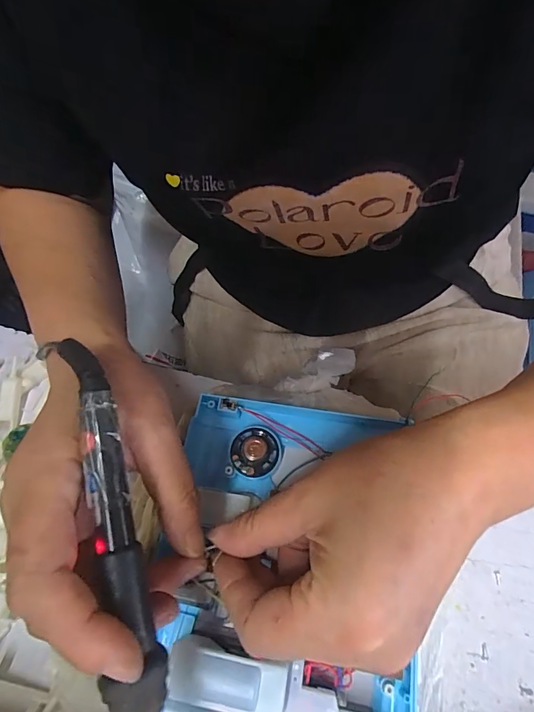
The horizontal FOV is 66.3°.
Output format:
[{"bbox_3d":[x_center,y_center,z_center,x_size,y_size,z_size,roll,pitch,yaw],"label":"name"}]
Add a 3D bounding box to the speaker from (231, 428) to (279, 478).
[{"bbox_3d":[-0.007,0.056,0.240,0.027,0.010,0.028,-2,61,3],"label":"speaker"}]

